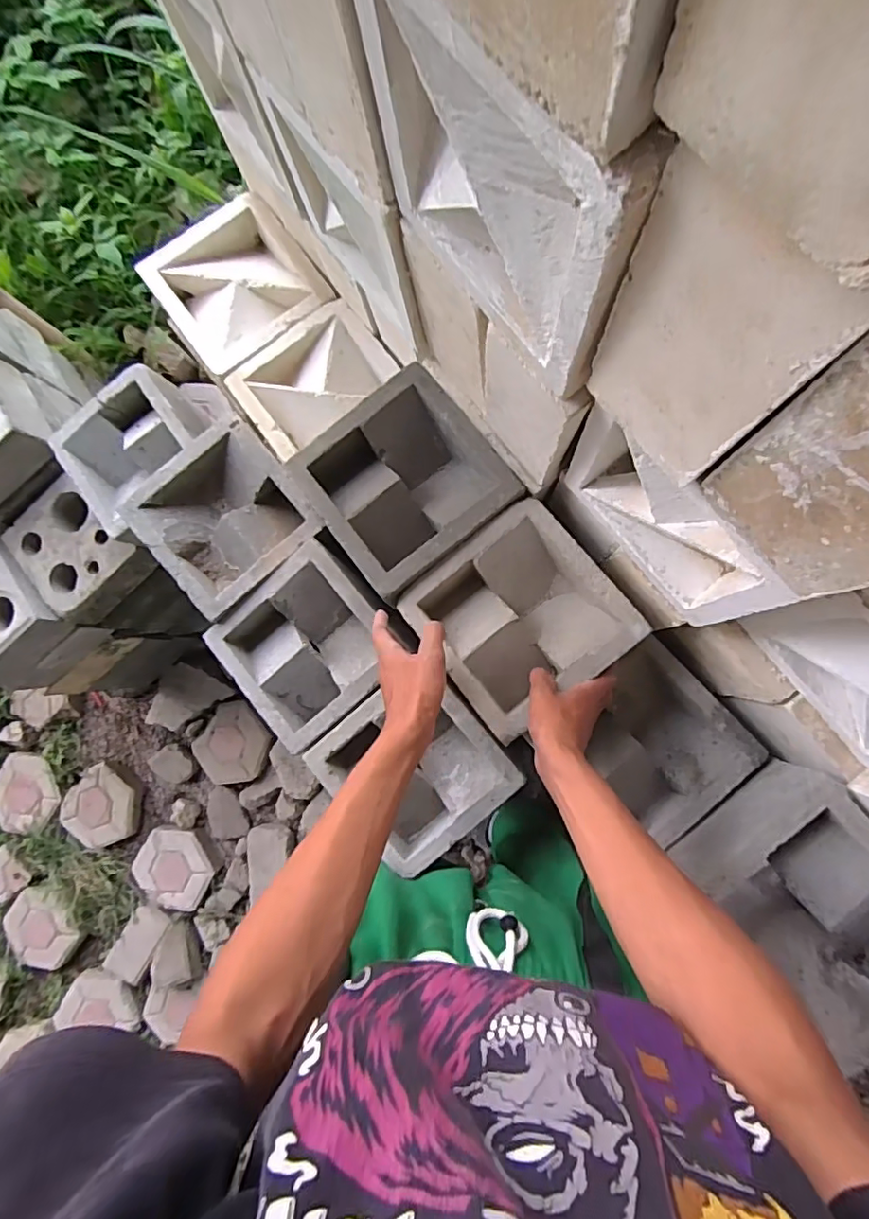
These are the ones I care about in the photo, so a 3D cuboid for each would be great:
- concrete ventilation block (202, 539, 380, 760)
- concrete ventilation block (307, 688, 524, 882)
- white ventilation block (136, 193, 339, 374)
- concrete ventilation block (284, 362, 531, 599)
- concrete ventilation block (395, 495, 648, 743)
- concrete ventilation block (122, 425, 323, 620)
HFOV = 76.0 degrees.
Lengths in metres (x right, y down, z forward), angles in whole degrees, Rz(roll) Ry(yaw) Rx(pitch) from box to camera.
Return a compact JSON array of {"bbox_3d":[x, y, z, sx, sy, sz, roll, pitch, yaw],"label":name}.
[{"bbox_3d":[-0.163,0.050,0.735,0.191,0.060,0.195,-40,83,2],"label":"concrete ventilation block"},{"bbox_3d":[-0.024,0.199,0.719,0.198,0.077,0.202,-42,83,2],"label":"concrete ventilation block"},{"bbox_3d":[-0.278,-0.451,0.789,0.201,0.067,0.209,-40,83,2],"label":"white ventilation block"},{"bbox_3d":[-0.031,-0.147,0.668,0.202,0.099,0.200,-38,83,3],"label":"concrete ventilation block"},{"bbox_3d":[0.091,0.009,0.623,0.198,0.073,0.192,-37,83,3],"label":"concrete ventilation block"},{"bbox_3d":[-0.273,-0.120,0.746,0.197,0.081,0.190,-41,83,2],"label":"concrete ventilation block"}]

